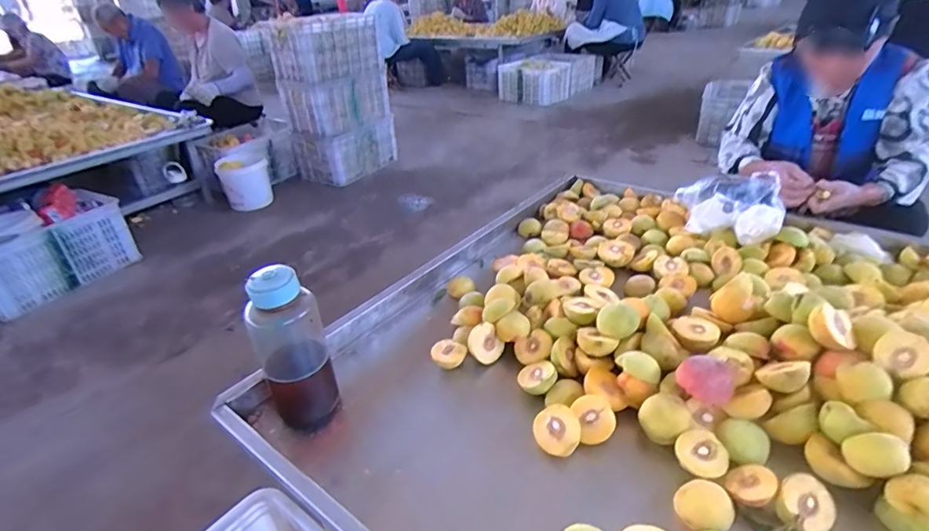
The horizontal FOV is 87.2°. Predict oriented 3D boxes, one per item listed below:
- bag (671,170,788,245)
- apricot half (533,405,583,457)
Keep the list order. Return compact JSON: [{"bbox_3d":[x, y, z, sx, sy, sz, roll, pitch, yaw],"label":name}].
[{"bbox_3d":[0.558,-0.125,1.023,0.193,0.103,0.135,6,33,18],"label":"bag"},{"bbox_3d":[0.130,0.228,0.672,0.061,0.027,0.062,-10,64,22],"label":"apricot half"}]

